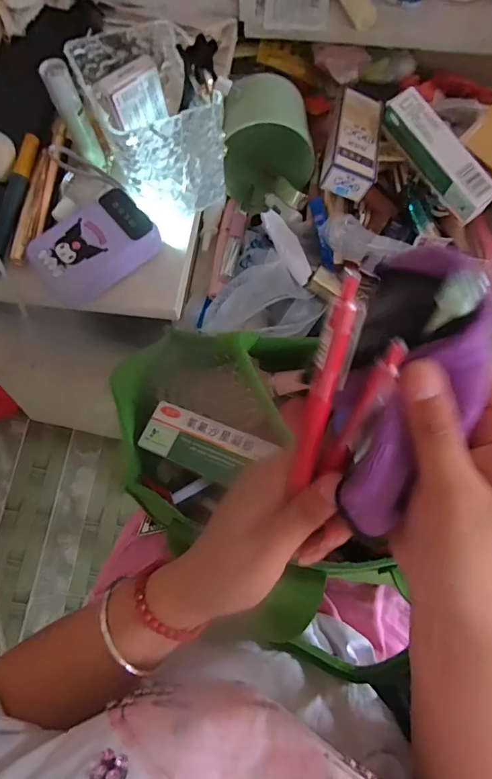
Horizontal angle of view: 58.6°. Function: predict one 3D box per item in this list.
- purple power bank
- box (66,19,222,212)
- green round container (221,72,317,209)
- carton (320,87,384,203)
[{"bbox_3d":[-0.124,-0.116,0.359,0.096,0.019,0.066,-39,75,-11],"label":"purple power bank"},{"bbox_3d":[-0.073,-0.213,0.349,0.083,0.083,0.103,-26,73,-7],"label":"box"},{"bbox_3d":[0.023,-0.265,0.474,0.091,0.096,0.090,0,72,1],"label":"green round container"},{"bbox_3d":[0.105,-0.245,0.439,0.050,0.032,0.116,15,68,-8],"label":"carton"}]

